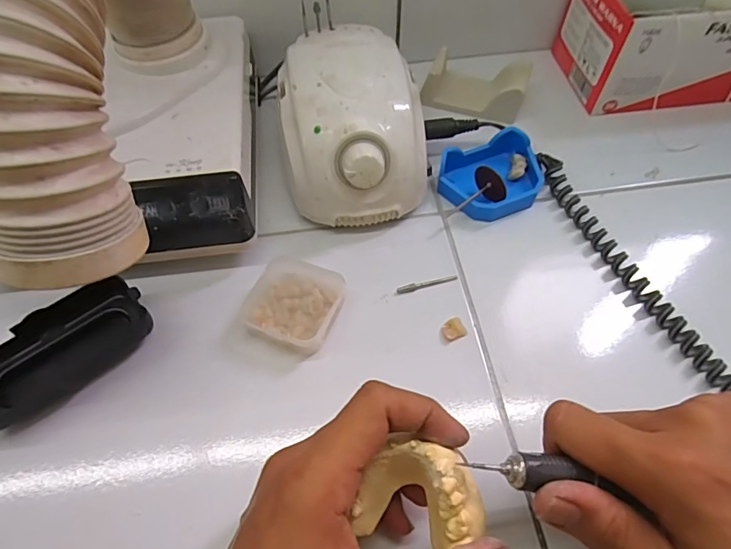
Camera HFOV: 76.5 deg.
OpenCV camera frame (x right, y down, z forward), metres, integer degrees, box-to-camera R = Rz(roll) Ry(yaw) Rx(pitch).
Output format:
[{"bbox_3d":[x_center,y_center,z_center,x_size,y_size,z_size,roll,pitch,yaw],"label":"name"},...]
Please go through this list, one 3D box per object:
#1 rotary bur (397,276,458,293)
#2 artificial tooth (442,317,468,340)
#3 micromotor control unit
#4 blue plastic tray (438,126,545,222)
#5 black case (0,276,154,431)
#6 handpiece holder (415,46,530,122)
[{"bbox_3d":[0.043,0.006,0.323,0.043,0.004,0.004,-13,59,-7],"label":"rotary bur"},{"bbox_3d":[0.058,0.036,0.303,0.015,0.007,0.013,-21,60,-12],"label":"artificial tooth"},{"bbox_3d":[-0.007,-0.112,0.349,0.107,0.079,0.139,-11,59,-6],"label":"micromotor control unit"},{"bbox_3d":[0.100,-0.075,0.361,0.079,0.025,0.063,-19,60,-11],"label":"blue plastic tray"},{"bbox_3d":[-0.192,0.048,0.290,0.109,0.024,0.051,-38,65,-20],"label":"black case"},{"bbox_3d":[0.100,-0.172,0.418,0.086,0.029,0.053,18,60,11],"label":"handpiece holder"}]

